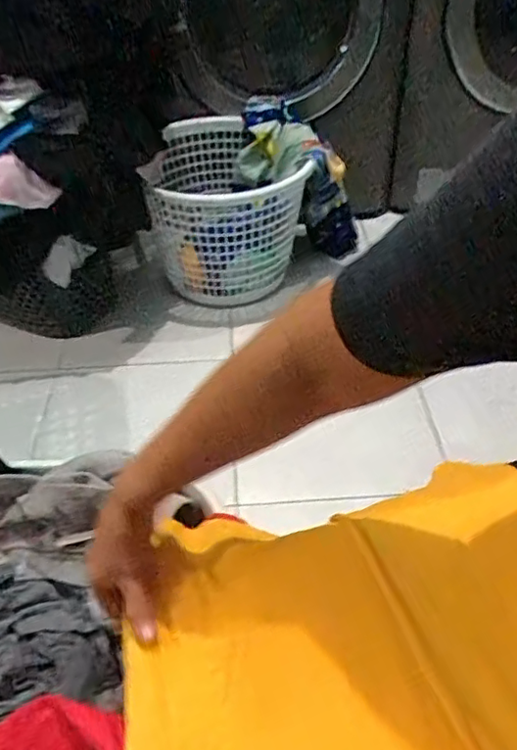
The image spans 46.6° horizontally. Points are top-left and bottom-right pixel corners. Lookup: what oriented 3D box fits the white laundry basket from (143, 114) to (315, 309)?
[{"bbox_3d":[-0.100,-0.401,1.500,0.347,0.348,0.403,-12,44,-10],"label":"white laundry basket"}]

